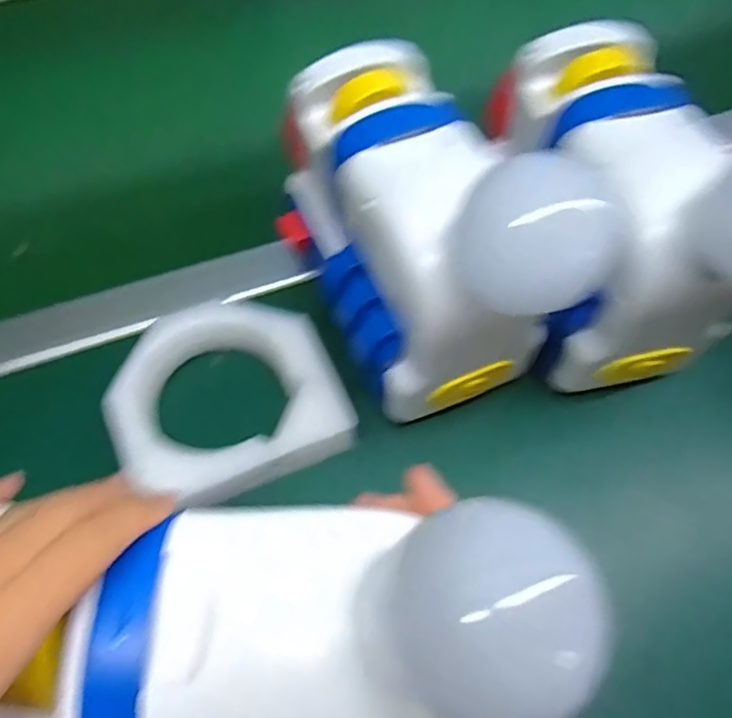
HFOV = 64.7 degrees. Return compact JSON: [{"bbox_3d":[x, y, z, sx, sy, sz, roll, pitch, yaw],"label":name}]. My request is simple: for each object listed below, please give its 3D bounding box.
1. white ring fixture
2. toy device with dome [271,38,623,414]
[{"bbox_3d":[-0.085,0.026,0.354,0.128,0.046,0.122,-21,64,-12],"label":"white ring fixture"},{"bbox_3d":[0.026,-0.081,0.313,0.109,0.166,0.196,-17,63,-10],"label":"toy device with dome"}]

